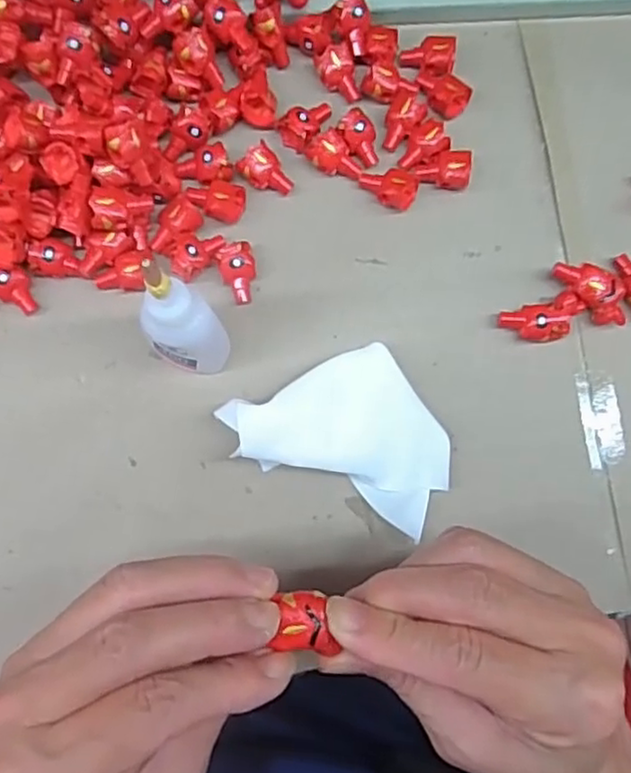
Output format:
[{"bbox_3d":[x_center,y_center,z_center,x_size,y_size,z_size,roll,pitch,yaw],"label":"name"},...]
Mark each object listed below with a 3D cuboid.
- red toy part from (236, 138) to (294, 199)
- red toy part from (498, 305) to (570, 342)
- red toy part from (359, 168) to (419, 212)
[{"bbox_3d":[-0.022,-0.096,0.302,0.023,0.013,0.018,43,82,2],"label":"red toy part"},{"bbox_3d":[0.098,-0.029,0.303,0.029,0.013,0.016,9,82,-3],"label":"red toy part"},{"bbox_3d":[0.033,-0.091,0.305,0.026,0.015,0.017,18,82,-2],"label":"red toy part"}]

